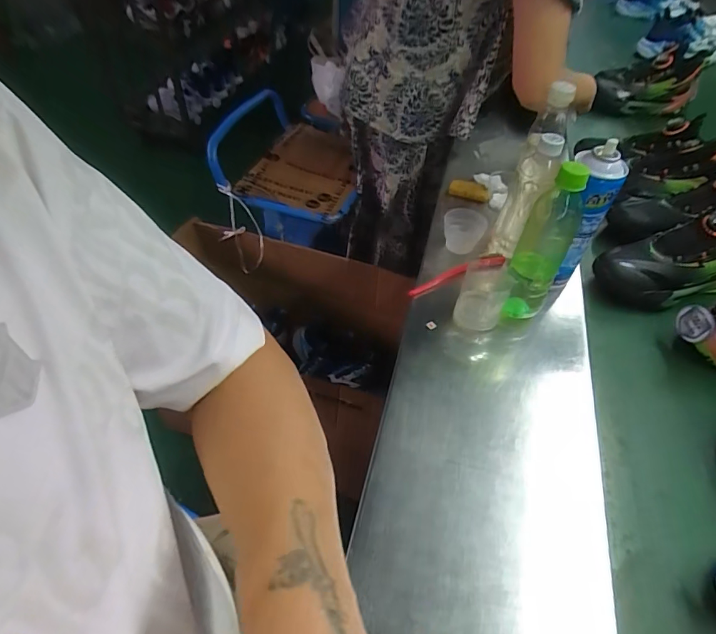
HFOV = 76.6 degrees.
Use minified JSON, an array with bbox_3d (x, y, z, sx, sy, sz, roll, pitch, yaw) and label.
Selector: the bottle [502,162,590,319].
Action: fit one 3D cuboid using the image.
[{"bbox_3d":[0.223,-0.084,0.548,0.057,0.200,0.054,24,55,17],"label":"bottle"}]

